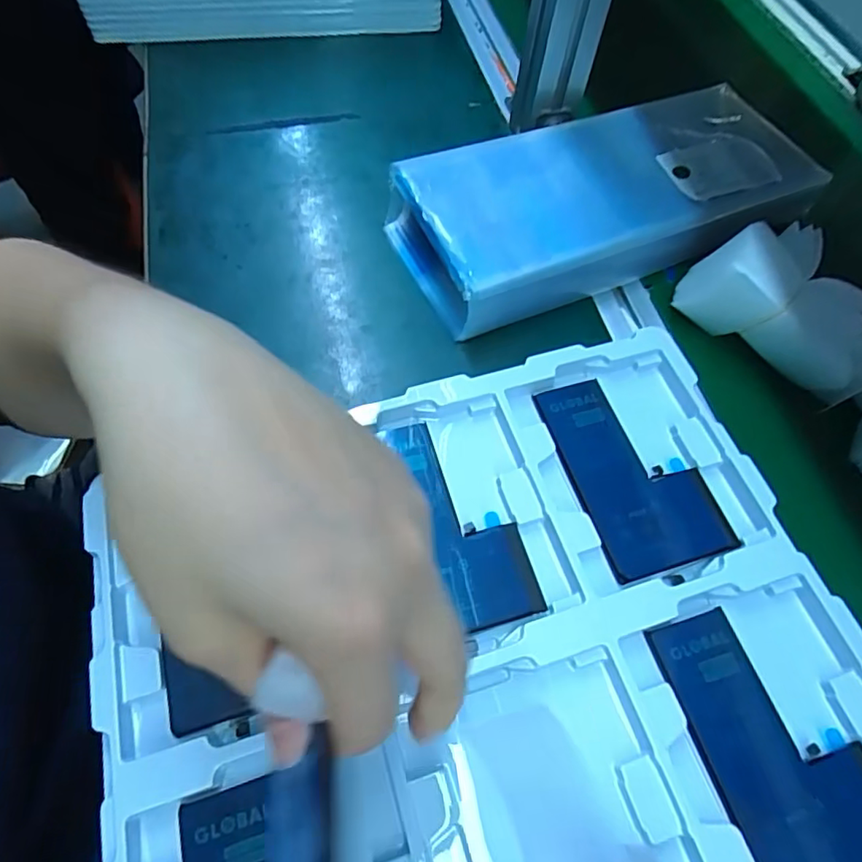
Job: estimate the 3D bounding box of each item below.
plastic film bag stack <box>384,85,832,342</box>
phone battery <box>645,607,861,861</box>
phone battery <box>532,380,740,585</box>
[{"bbox_3d":[0.130,-0.172,0.412,0.308,0.045,0.130,-20,65,-15],"label":"plastic film bag stack"},{"bbox_3d":[0.144,0.129,0.234,0.067,0.004,0.109,-15,64,-11],"label":"phone battery"},{"bbox_3d":[0.104,0.019,0.291,0.065,0.004,0.107,-15,64,-11],"label":"phone battery"}]

